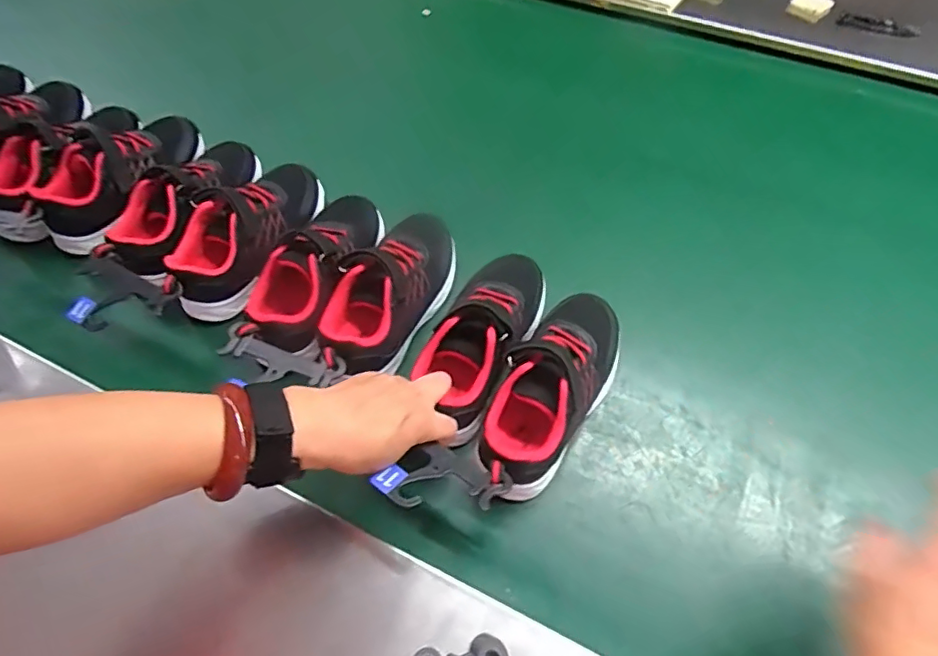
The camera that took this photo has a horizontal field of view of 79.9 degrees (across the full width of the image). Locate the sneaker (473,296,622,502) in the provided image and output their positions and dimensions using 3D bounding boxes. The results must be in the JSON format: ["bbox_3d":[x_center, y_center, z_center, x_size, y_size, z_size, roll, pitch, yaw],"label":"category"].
[{"bbox_3d":[0.072,0.047,0.472,0.071,0.083,0.187,31,62,14],"label":"sneaker"}]

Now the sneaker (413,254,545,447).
[{"bbox_3d":[0.011,0.001,0.499,0.075,0.070,0.183,20,60,12],"label":"sneaker"}]

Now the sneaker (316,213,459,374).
[{"bbox_3d":[-0.071,-0.039,0.521,0.068,0.075,0.189,26,61,11],"label":"sneaker"}]

